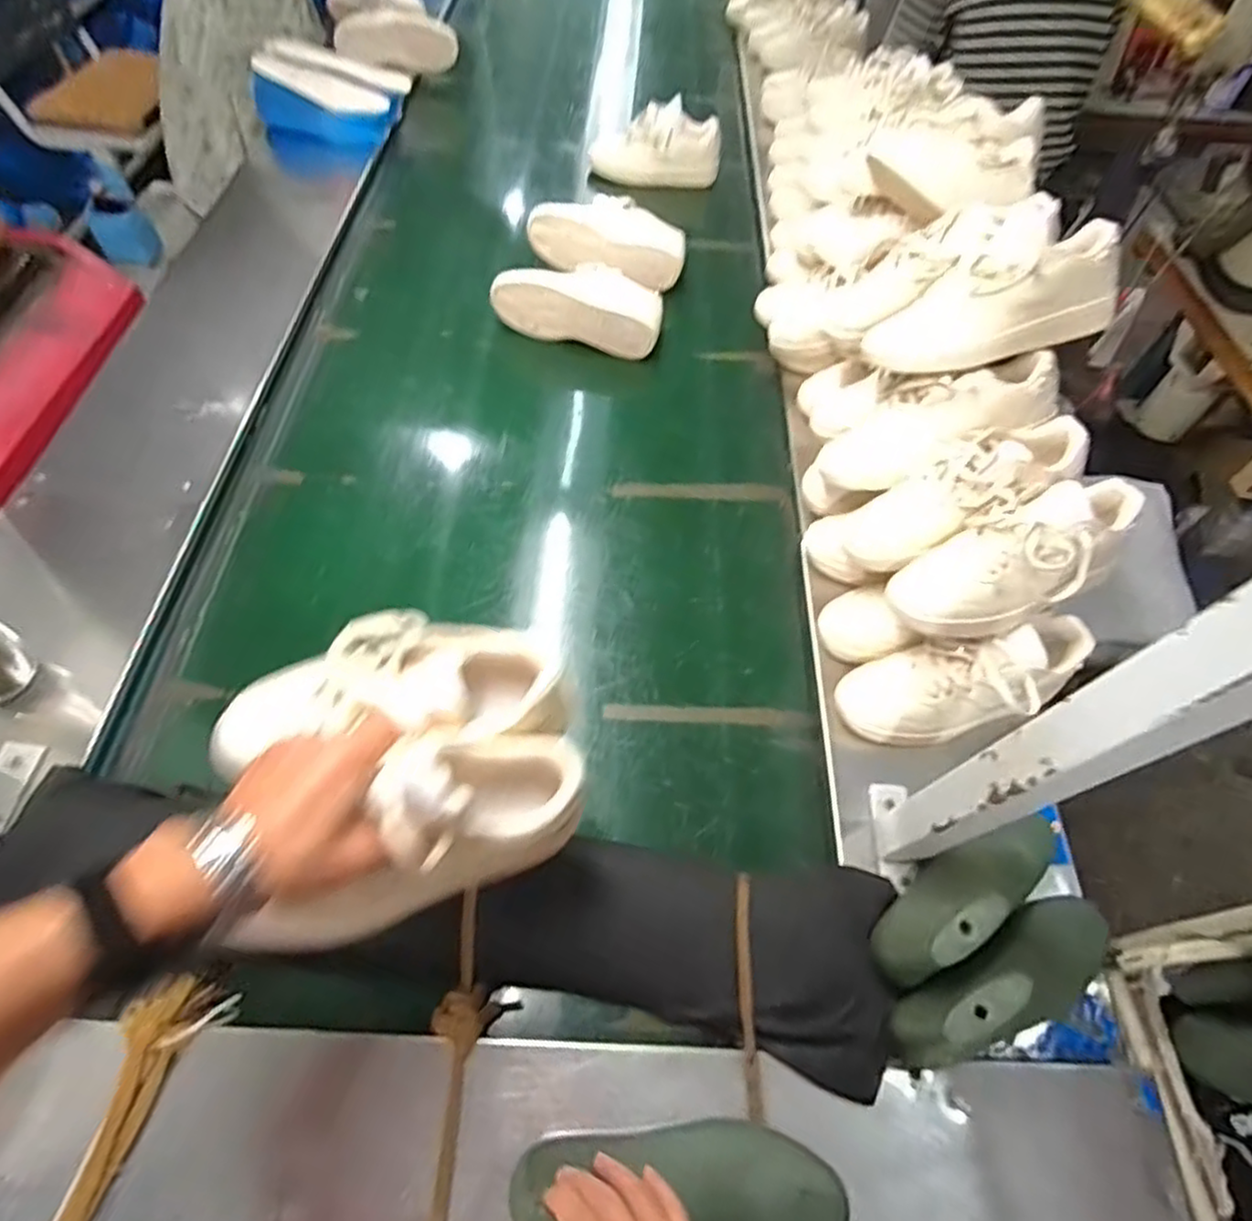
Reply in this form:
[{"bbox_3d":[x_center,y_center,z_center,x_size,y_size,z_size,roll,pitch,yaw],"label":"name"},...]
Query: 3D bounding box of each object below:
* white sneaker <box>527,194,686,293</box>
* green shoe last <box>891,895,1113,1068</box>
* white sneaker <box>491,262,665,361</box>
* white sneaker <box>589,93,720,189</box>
[{"bbox_3d":[-0.032,-0.656,1.222,0.269,0.083,0.111,15,60,6],"label":"white sneaker"},{"bbox_3d":[0.341,0.326,0.607,0.229,0.103,0.088,-11,60,-24],"label":"green shoe last"},{"bbox_3d":[-0.075,-0.501,1.134,0.266,0.082,0.116,11,60,4],"label":"white sneaker"},{"bbox_3d":[0.061,-0.935,1.389,0.251,0.109,0.083,7,57,0],"label":"white sneaker"}]

